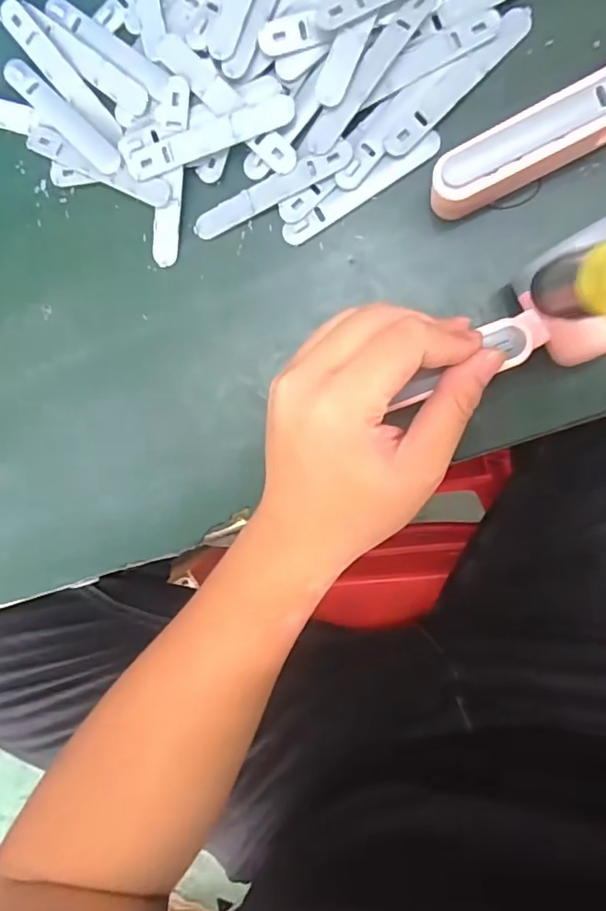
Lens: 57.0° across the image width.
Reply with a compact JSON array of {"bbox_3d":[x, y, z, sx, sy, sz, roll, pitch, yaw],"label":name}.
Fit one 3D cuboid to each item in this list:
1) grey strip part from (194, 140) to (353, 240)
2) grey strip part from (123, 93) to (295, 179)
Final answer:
[{"bbox_3d":[-0.018,-0.146,0.307,0.094,0.006,0.015,-21,93,9],"label":"grey strip part"},{"bbox_3d":[-0.050,-0.172,0.305,0.094,0.006,0.015,-18,93,9],"label":"grey strip part"}]

